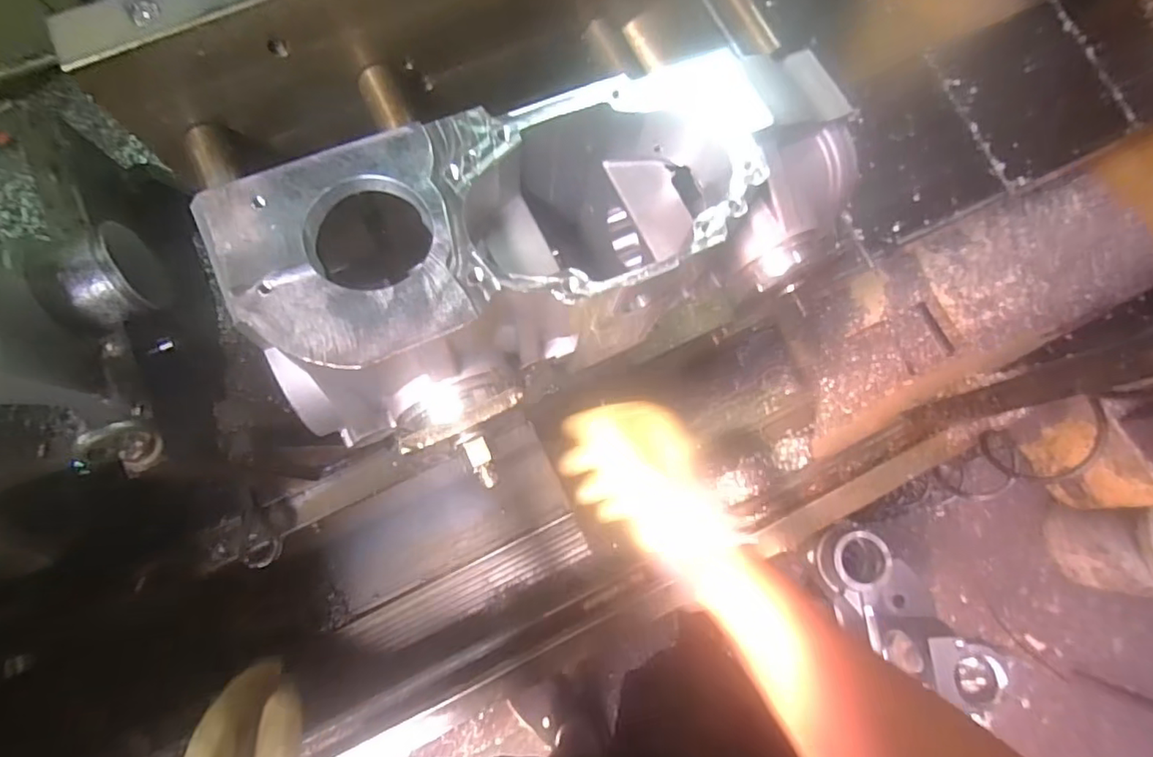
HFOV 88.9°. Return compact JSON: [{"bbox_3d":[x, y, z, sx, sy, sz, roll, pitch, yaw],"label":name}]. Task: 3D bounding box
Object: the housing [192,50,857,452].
[{"bbox_3d":[0.005,-0.100,0.435,0.440,0.162,0.173,-25,78,-7],"label":"housing"}]

